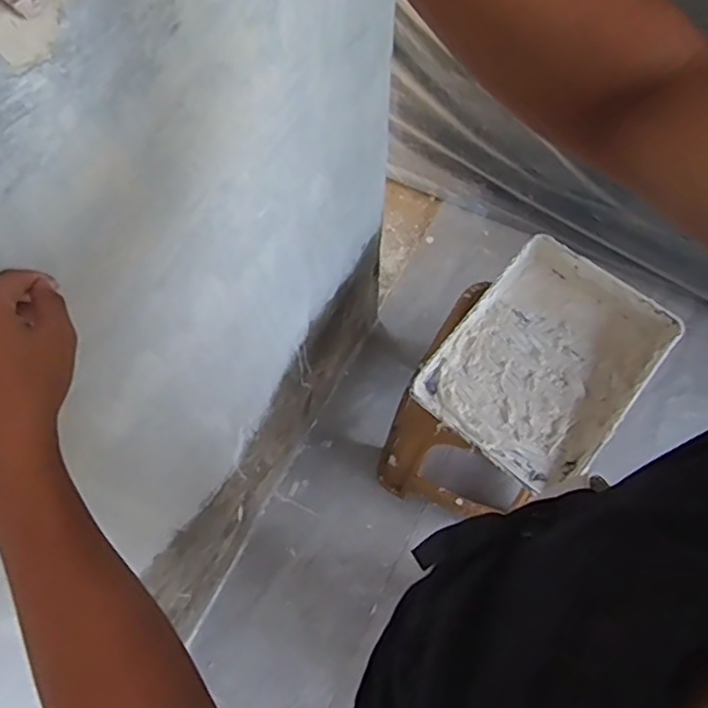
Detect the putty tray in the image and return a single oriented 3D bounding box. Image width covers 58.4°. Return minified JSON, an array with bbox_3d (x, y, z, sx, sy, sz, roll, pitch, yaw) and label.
[{"bbox_3d":[0.304,0.008,1.002,0.284,0.073,0.365,38,71,16],"label":"putty tray"}]

